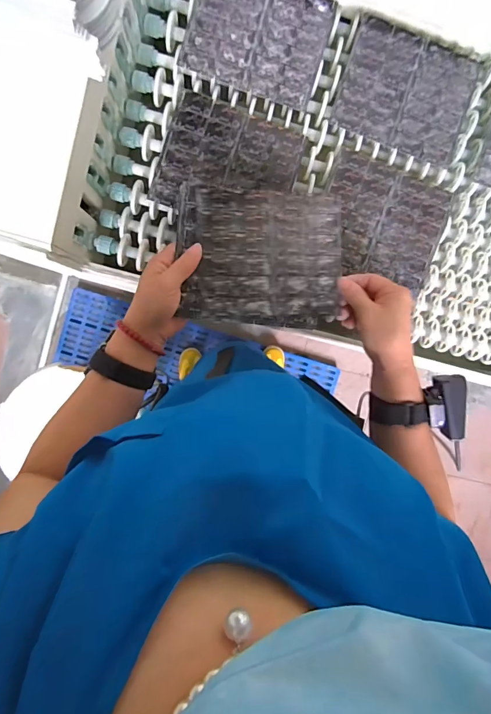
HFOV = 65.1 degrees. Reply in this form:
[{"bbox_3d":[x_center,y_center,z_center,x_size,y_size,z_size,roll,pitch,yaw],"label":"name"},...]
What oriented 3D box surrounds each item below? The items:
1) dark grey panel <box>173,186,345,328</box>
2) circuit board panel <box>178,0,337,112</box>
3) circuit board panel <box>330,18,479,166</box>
[{"bbox_3d":[0.021,-0.114,0.444,0.186,0.010,0.151,0,93,-10],"label":"dark grey panel"},{"bbox_3d":[0.018,-0.414,0.493,0.174,0.010,0.141,17,92,-4],"label":"circuit board panel"},{"bbox_3d":[0.218,-0.354,0.513,0.178,0.006,0.149,17,92,-4],"label":"circuit board panel"}]

